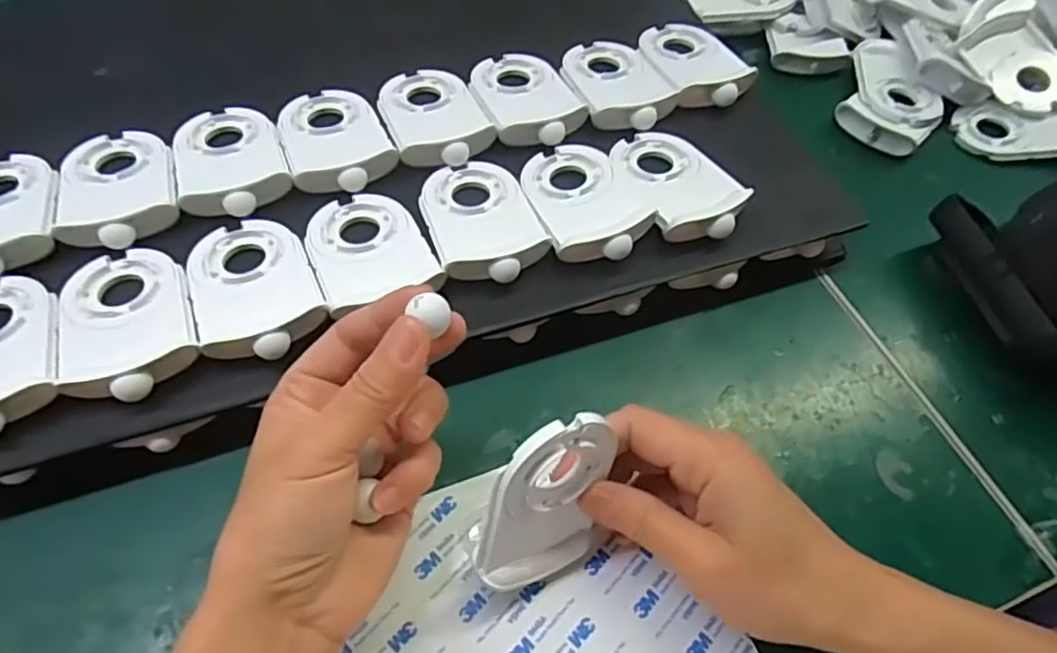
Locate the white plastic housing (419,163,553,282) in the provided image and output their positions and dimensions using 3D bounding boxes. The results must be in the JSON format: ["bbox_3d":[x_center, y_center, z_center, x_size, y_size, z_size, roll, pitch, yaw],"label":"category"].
[{"bbox_3d":[-0.026,-0.060,0.361,0.057,0.011,0.086,-14,59,-12],"label":"white plastic housing"}]

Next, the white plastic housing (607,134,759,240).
[{"bbox_3d":[0.084,-0.081,0.385,0.055,0.020,0.087,-23,61,-17],"label":"white plastic housing"}]

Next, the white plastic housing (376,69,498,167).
[{"bbox_3d":[-0.058,-0.130,0.402,0.056,0.011,0.087,-18,60,-14],"label":"white plastic housing"}]

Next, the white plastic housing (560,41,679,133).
[{"bbox_3d":[0.054,-0.160,0.428,0.061,0.012,0.082,-20,60,-15],"label":"white plastic housing"}]

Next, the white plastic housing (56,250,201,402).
[{"bbox_3d":[-0.190,-0.006,0.315,0.056,0.011,0.087,-20,60,-15],"label":"white plastic housing"}]

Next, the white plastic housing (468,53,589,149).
[{"bbox_3d":[-0.003,-0.146,0.415,0.057,0.012,0.087,-19,60,-15],"label":"white plastic housing"}]

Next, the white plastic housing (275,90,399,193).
[{"bbox_3d":[-0.113,-0.112,0.387,0.057,0.010,0.086,-19,60,-14],"label":"white plastic housing"}]

